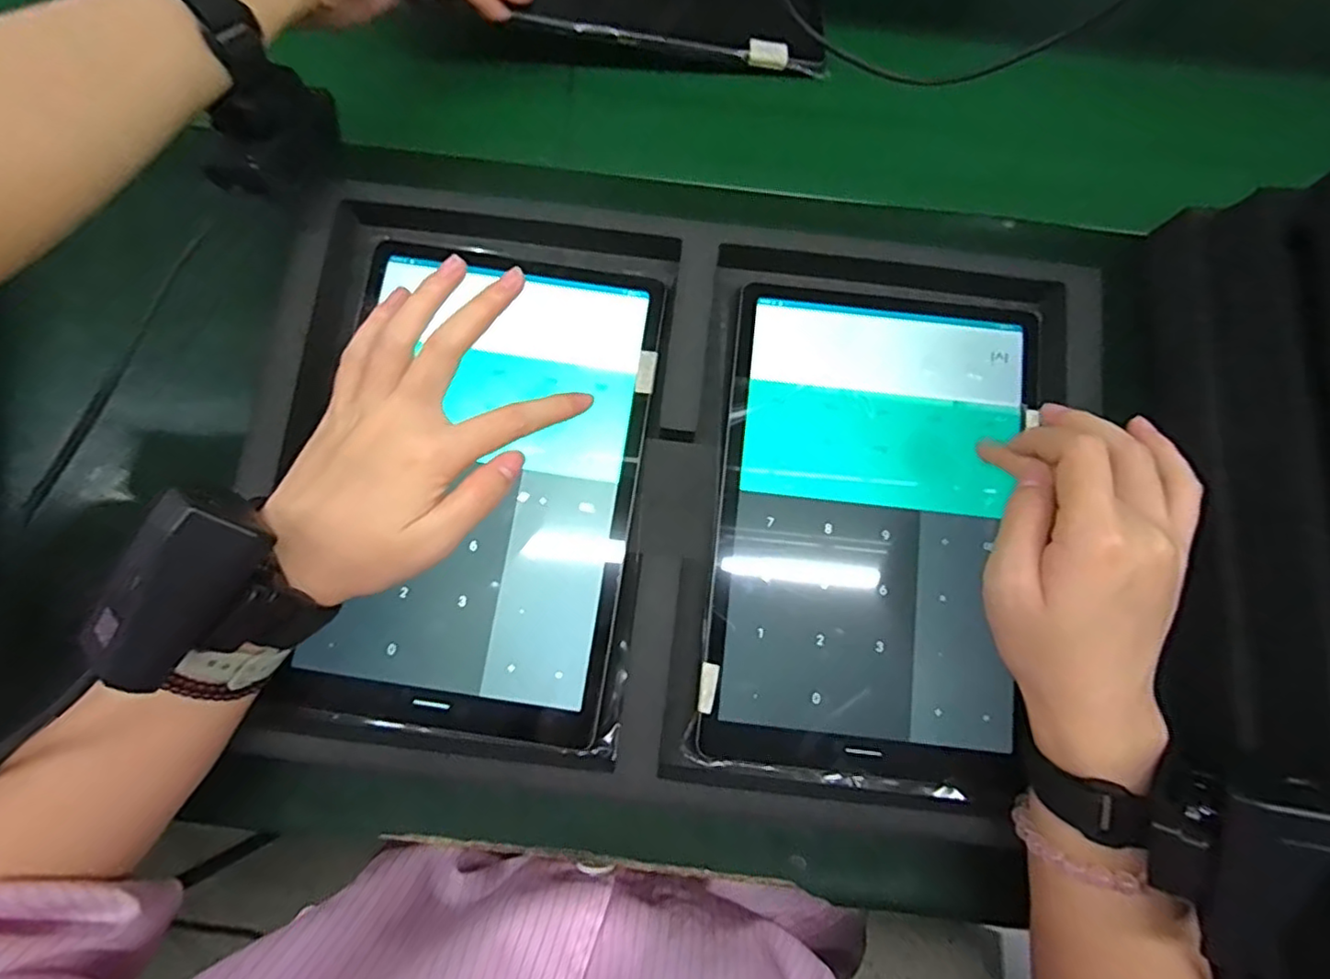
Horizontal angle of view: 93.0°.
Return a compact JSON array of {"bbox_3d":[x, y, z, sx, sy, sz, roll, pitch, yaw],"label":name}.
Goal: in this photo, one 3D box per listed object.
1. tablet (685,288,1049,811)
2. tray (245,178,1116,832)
[{"bbox_3d":[0.110,0.017,0.334,0.162,0.011,0.255,7,79,2],"label":"tablet"},{"bbox_3d":[0.005,0.000,0.330,0.399,0.033,0.292,7,79,2],"label":"tray"}]

